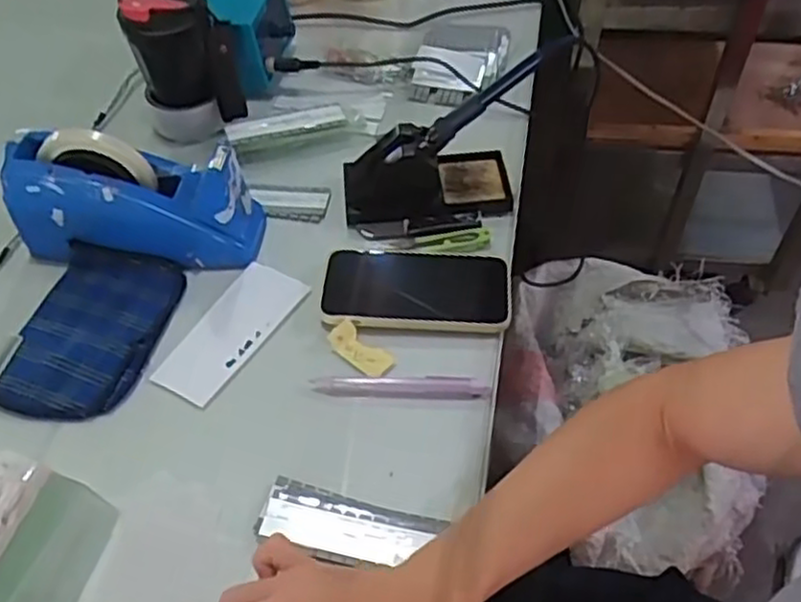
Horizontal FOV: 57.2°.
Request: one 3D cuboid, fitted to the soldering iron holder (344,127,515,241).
[{"bbox_3d":[0.025,-0.122,0.688,0.158,0.067,0.093,-10,51,-6],"label":"soldering iron holder"}]

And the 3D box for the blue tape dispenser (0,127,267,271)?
[{"bbox_3d":[-0.235,-0.088,0.655,0.219,0.125,0.065,8,51,-7],"label":"blue tape dispenser"}]

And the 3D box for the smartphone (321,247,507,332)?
[{"bbox_3d":[0.014,-0.012,0.639,0.160,0.009,0.084,2,51,4],"label":"smartphone"}]

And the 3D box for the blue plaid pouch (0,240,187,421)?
[{"bbox_3d":[-0.261,0.022,0.621,0.109,0.018,0.164,8,52,9],"label":"blue plaid pouch"}]

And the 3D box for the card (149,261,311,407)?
[{"bbox_3d":[-0.143,0.023,0.626,0.067,0.008,0.144,23,55,20],"label":"card"}]

